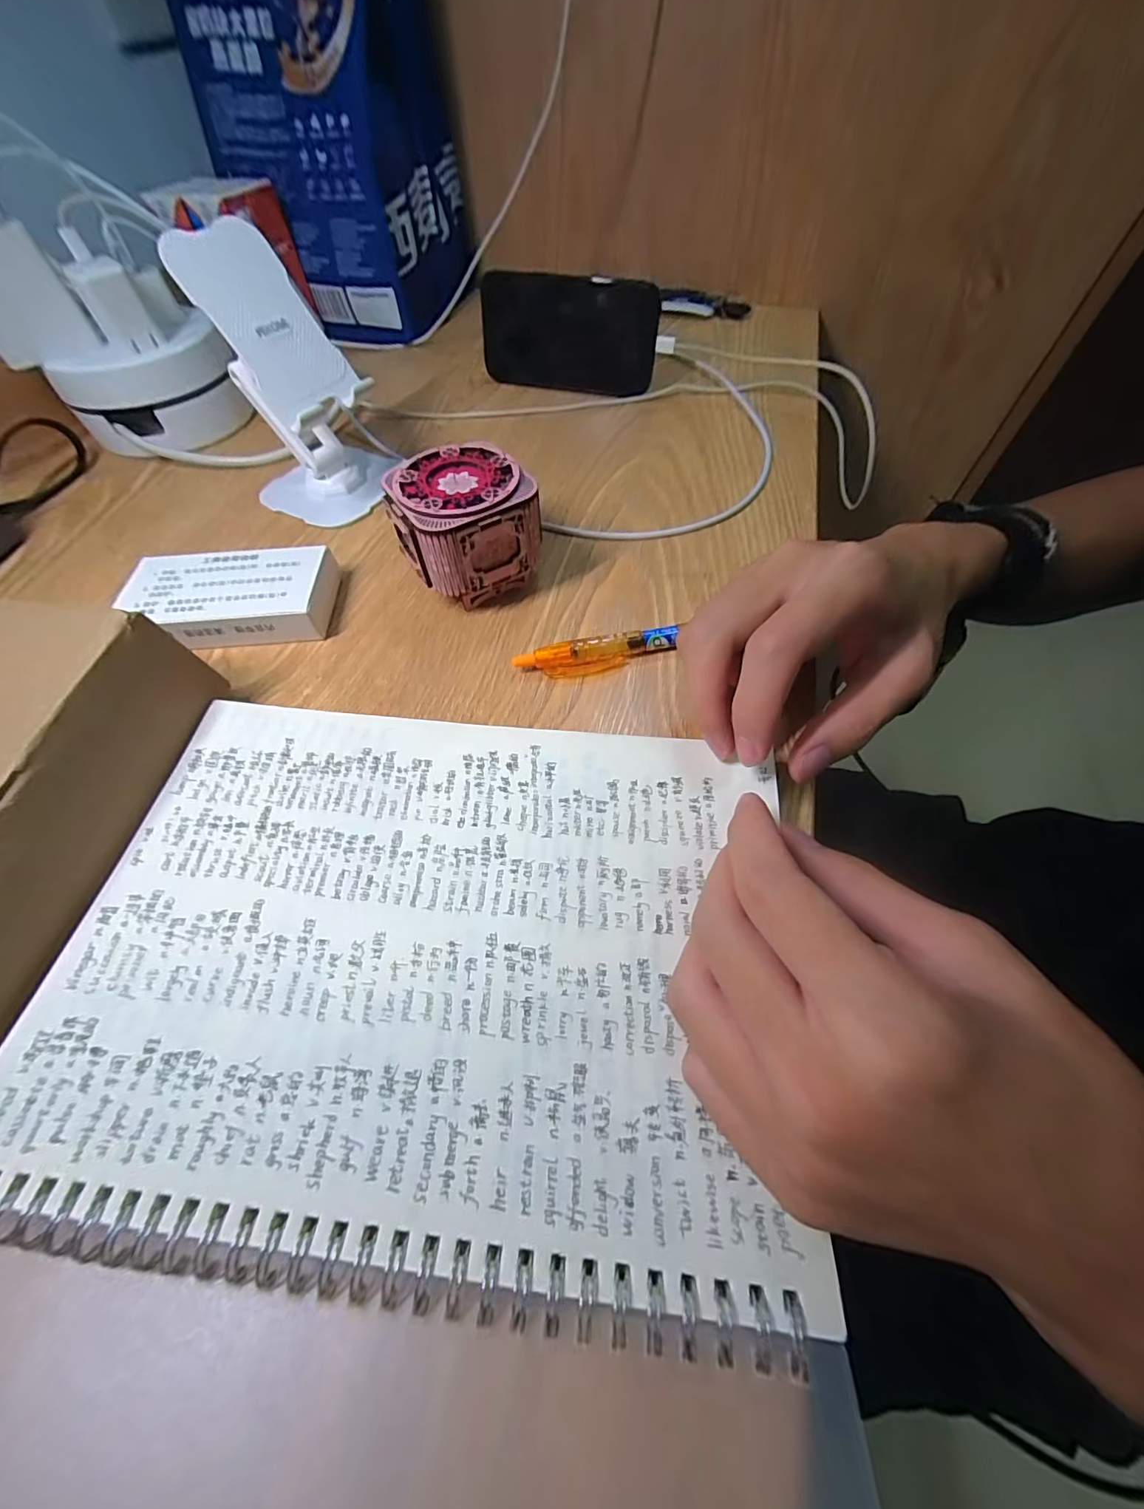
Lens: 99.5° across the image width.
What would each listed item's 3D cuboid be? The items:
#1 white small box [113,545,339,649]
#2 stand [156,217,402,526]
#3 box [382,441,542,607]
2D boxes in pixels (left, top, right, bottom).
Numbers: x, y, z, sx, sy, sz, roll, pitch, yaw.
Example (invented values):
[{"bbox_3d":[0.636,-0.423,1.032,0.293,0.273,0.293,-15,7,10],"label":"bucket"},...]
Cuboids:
[{"bbox_3d":[-0.184,-0.087,0.269,0.108,0.022,0.055,-5,57,-1],"label":"white small box"},{"bbox_3d":[-0.167,-0.223,0.296,0.096,0.125,0.079,-23,59,-13],"label":"stand"},{"bbox_3d":[-0.056,-0.122,0.266,0.072,0.058,0.069,-22,59,-12],"label":"box"}]

